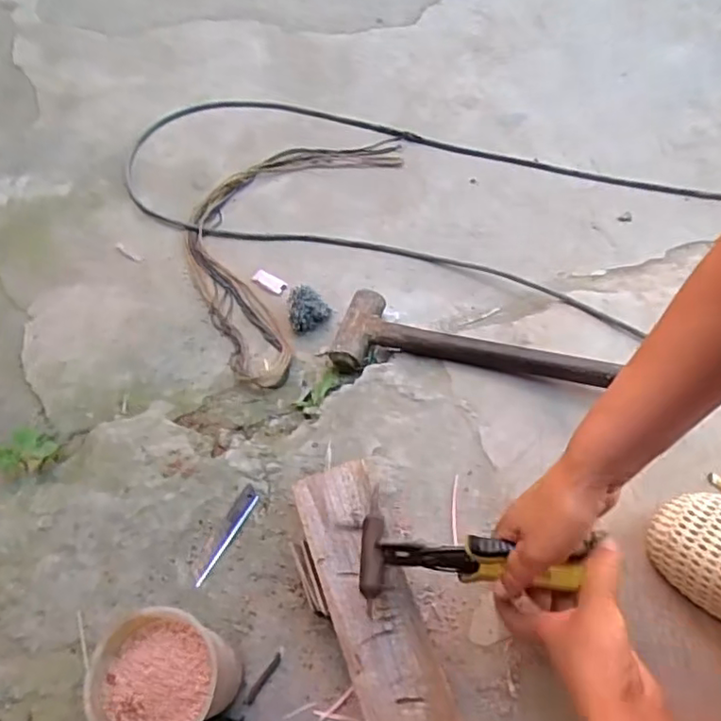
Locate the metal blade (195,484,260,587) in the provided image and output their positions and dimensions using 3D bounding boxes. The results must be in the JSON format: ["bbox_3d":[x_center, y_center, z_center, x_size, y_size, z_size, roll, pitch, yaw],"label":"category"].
[{"bbox_3d":[-0.131,0.168,0.584,0.018,0.004,0.101,25,63,15],"label":"metal blade"}]

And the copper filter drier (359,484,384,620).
[{"bbox_3d":[0.010,0.149,0.491,0.018,0.021,0.112,3,38,2],"label":"copper filter drier"}]

